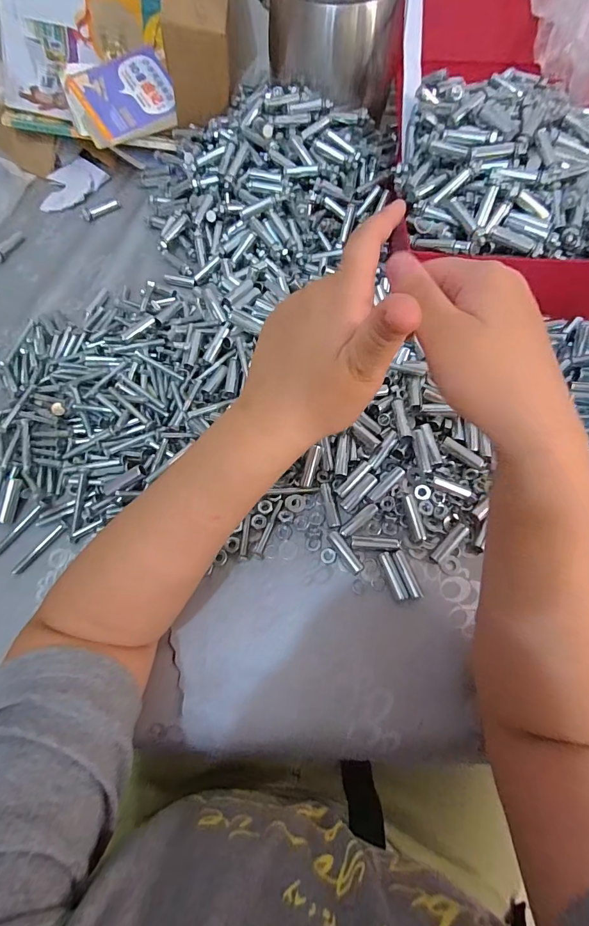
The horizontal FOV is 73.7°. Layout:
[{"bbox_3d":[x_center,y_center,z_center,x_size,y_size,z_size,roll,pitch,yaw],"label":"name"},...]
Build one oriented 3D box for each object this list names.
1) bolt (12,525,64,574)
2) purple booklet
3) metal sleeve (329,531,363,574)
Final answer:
[{"bbox_3d":[-0.218,0.073,0.335,0.006,0.004,0.051,37,73,15],"label":"bolt"},{"bbox_3d":[-0.222,-0.481,0.519,0.128,0.016,0.091,-32,99,-13],"label":"purple booklet"},{"bbox_3d":[0.043,0.075,0.330,0.010,0.008,0.040,-30,69,-13],"label":"metal sleeve"}]

